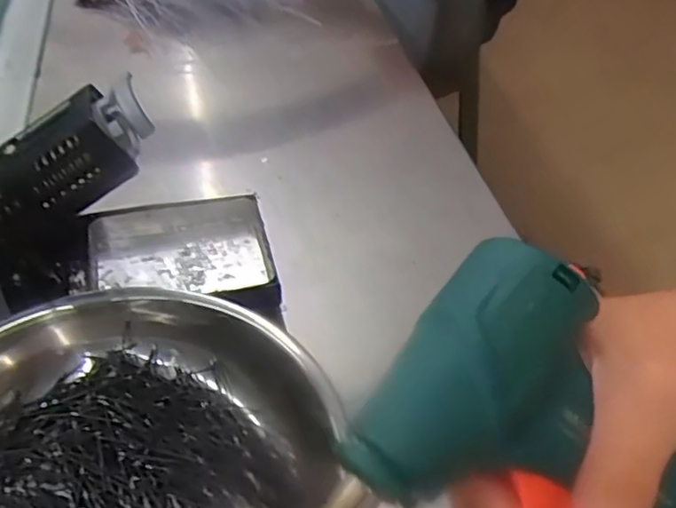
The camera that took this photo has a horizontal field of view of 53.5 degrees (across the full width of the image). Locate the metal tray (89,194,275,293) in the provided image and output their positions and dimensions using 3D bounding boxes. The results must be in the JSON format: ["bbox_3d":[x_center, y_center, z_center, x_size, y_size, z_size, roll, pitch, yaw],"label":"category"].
[{"bbox_3d":[-0.086,0.000,0.367,0.092,0.024,0.053,-9,44,-9],"label":"metal tray"}]

